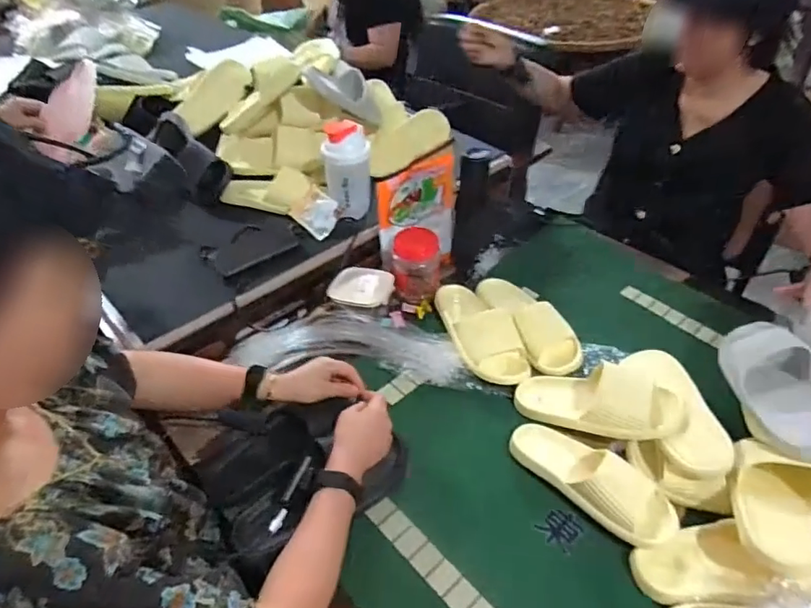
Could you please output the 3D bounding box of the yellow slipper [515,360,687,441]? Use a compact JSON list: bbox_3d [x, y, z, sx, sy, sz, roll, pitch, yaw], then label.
[{"bbox_3d":[0.286,0.145,0.807,0.243,0.062,0.099,0,38,34],"label":"yellow slipper"}]

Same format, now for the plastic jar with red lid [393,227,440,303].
[{"bbox_3d":[0.020,-0.079,1.034,0.094,0.103,0.085,3,43,4],"label":"plastic jar with red lid"}]

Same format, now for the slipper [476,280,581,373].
[{"bbox_3d":[0.221,0.023,0.976,0.098,0.064,0.245,-24,48,-23],"label":"slipper"}]

